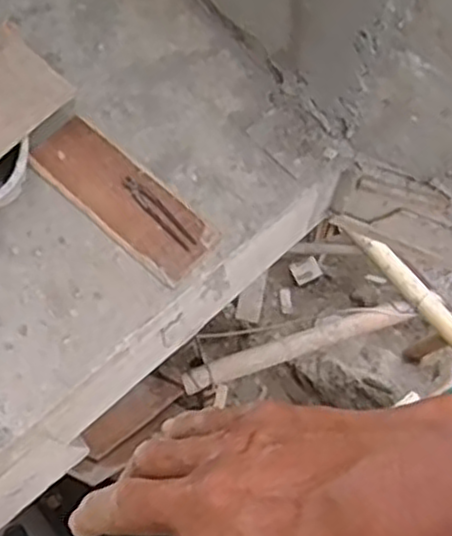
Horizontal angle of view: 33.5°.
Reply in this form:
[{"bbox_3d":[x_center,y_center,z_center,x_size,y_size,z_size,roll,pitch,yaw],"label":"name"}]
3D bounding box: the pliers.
[{"bbox_3d":[-0.150,-0.126,1.680,0.041,0.018,0.219,-43,77,-11],"label":"pliers"}]

